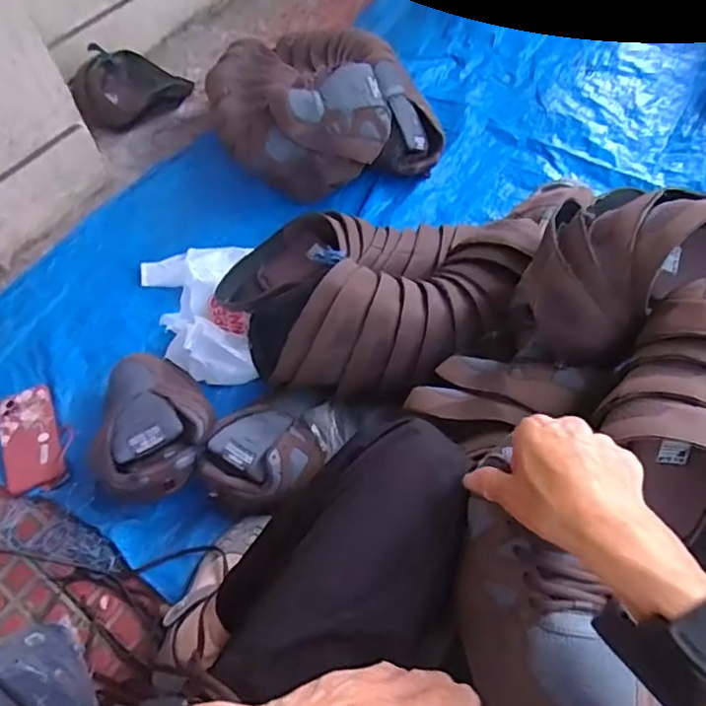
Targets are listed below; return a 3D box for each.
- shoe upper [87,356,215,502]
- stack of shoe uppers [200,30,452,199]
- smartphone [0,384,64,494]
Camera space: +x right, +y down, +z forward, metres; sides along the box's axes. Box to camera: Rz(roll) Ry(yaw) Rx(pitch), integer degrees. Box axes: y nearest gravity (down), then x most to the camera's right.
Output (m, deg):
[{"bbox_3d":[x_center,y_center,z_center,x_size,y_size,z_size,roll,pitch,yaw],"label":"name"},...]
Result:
[{"bbox_3d":[-0.282,0.098,0.789,0.172,0.108,0.212,-30,61,-14],"label":"shoe upper"},{"bbox_3d":[-0.065,-0.491,1.090,0.392,0.175,0.398,-16,59,-6],"label":"stack of shoe uppers"},{"bbox_3d":[-0.476,0.122,0.849,0.083,0.017,0.171,-26,60,-12],"label":"smartphone"}]

